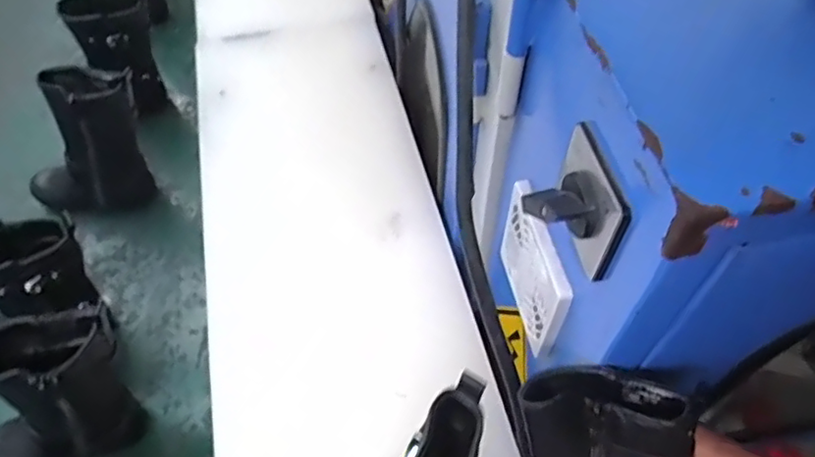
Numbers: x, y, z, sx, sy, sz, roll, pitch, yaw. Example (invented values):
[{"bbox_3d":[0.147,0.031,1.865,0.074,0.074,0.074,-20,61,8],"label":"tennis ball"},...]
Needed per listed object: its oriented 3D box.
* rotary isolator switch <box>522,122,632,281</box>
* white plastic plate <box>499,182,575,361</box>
[{"bbox_3d":[0.086,-0.012,0.314,0.025,0.058,0.059,-11,54,-6],"label":"rotary isolator switch"},{"bbox_3d":[0.088,0.032,0.428,0.010,0.094,0.095,-11,54,-6],"label":"white plastic plate"}]

